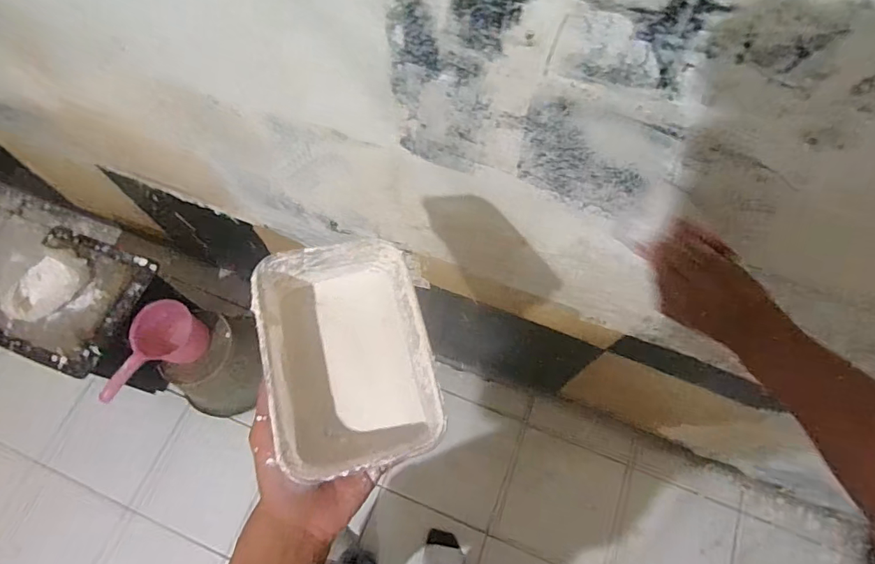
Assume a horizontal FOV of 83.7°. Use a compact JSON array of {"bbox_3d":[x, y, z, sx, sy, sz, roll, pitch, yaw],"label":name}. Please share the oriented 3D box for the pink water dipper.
[{"bbox_3d":[-0.686,0.164,1.172,0.113,0.140,0.246,39,73,15],"label":"pink water dipper"}]

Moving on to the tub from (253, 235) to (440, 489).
[{"bbox_3d":[-0.066,0.055,0.377,0.114,0.069,0.165,-13,68,-5],"label":"tub"}]

